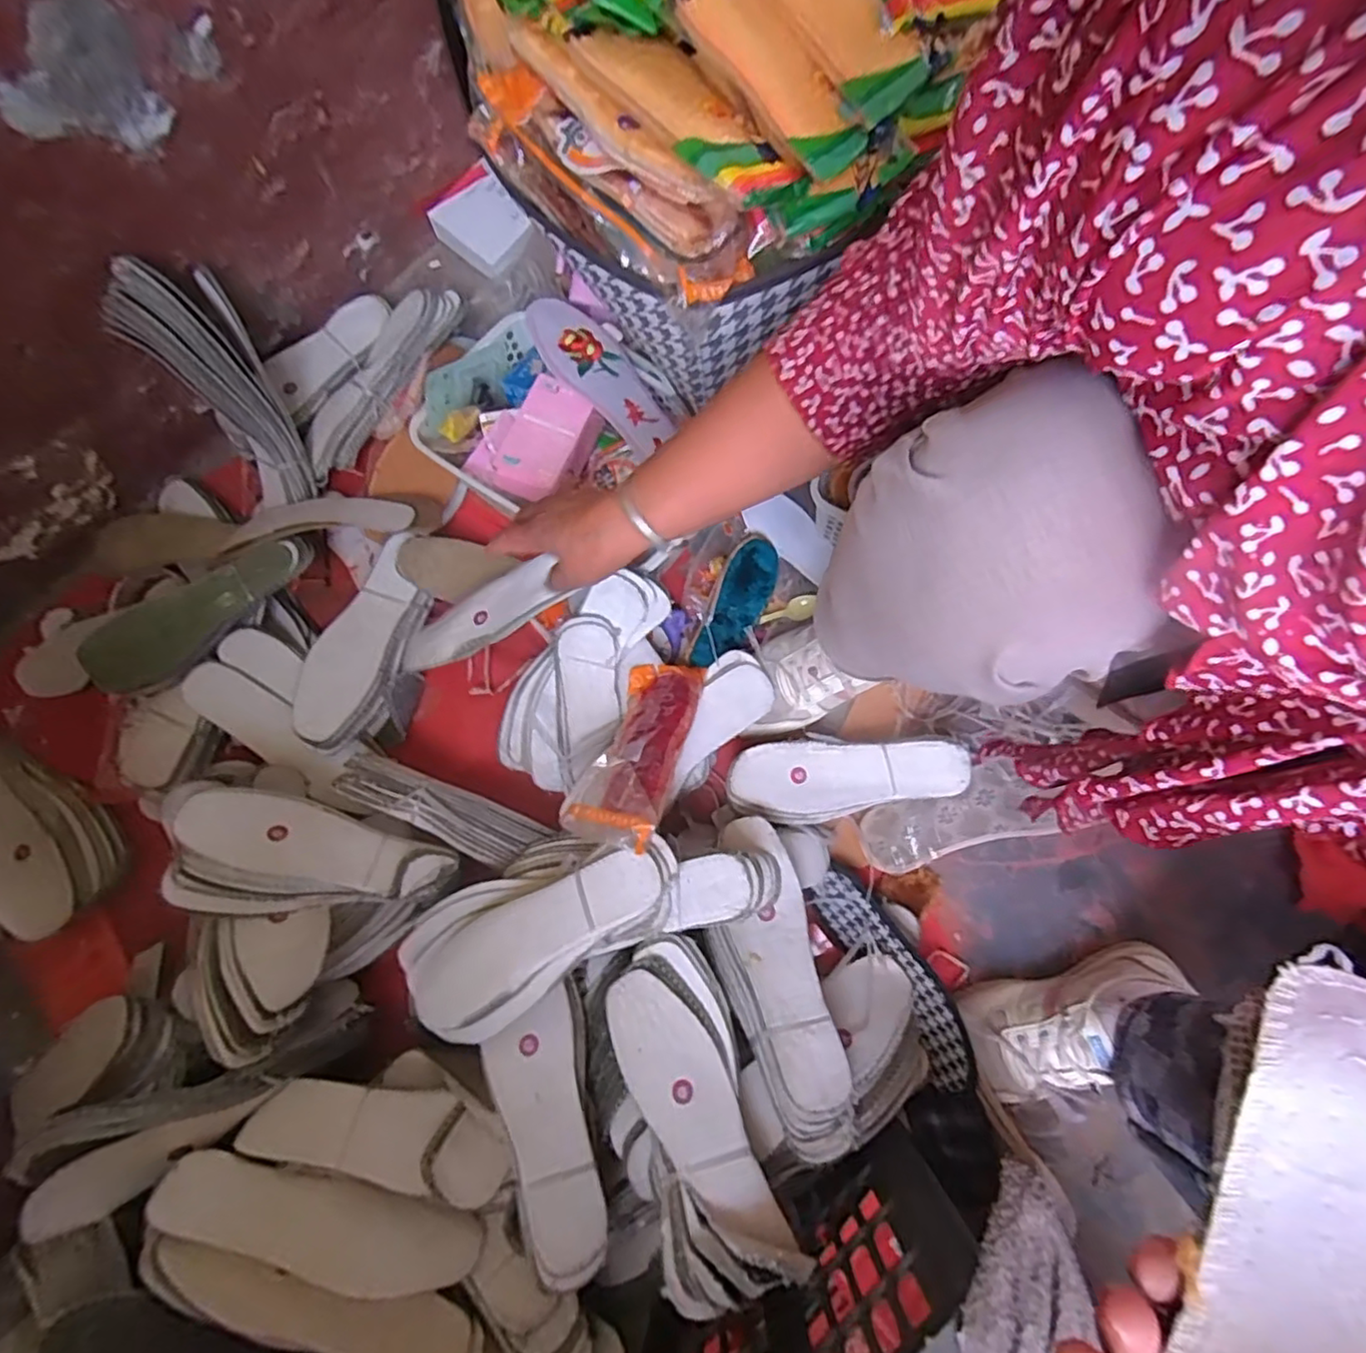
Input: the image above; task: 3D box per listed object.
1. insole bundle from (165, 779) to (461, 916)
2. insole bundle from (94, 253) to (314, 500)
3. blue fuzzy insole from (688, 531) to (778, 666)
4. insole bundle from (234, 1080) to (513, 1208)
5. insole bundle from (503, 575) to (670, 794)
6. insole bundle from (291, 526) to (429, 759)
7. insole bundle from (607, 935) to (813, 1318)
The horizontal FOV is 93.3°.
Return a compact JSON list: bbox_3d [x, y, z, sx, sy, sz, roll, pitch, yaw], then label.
[{"bbox_3d":[-0.331,0.161,0.571,0.235,0.041,0.099,13,75,-15],"label":"insole bundle"},{"bbox_3d":[-0.454,-0.287,0.646,0.088,0.231,0.067,-29,38,-6],"label":"insole bundle"},{"bbox_3d":[0.055,-0.074,0.664,0.054,0.013,0.155,34,75,-14],"label":"blue fuzzy insole"},{"bbox_3d":[-0.236,0.359,0.508,0.201,0.017,0.064,6,42,6],"label":"insole bundle"},{"bbox_3d":[-0.092,0.006,0.618,0.107,0.068,0.225,34,99,10],"label":"insole bundle"},{"bbox_3d":[-0.321,-0.033,0.652,0.088,0.031,0.219,22,77,7],"label":"insole bundle"},{"bbox_3d":[0.006,0.311,0.473,0.087,0.039,0.217,-17,60,-3],"label":"insole bundle"}]

